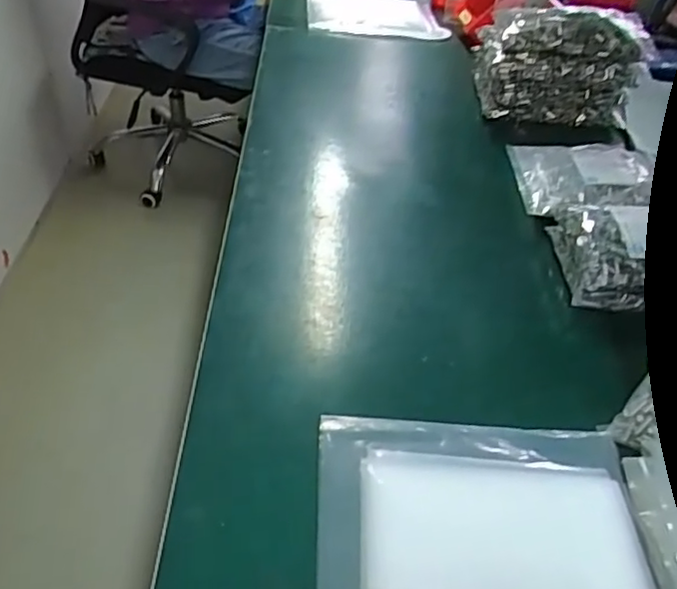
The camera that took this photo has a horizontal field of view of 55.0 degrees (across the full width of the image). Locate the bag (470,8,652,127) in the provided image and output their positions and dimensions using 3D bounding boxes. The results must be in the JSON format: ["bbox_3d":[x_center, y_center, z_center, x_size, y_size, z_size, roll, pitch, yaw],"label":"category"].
[{"bbox_3d":[0.338,-0.361,1.012,0.238,0.143,0.113,7,40,7],"label":"bag"}]

